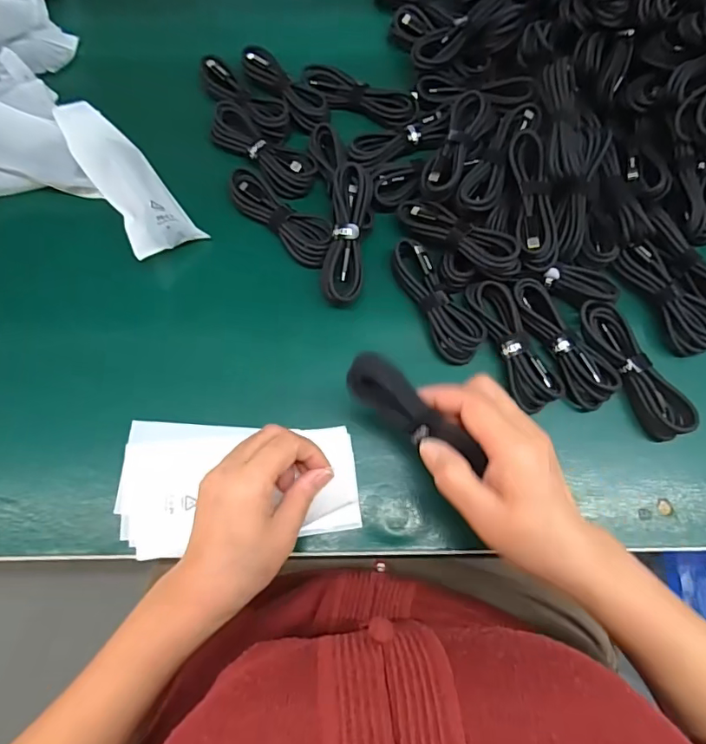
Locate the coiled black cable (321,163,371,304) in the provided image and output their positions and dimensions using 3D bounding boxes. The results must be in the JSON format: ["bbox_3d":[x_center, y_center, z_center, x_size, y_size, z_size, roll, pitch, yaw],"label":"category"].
[{"bbox_3d":[-0.004,-0.109,0.399,0.031,0.029,0.113,7,86,3],"label":"coiled black cable"}]

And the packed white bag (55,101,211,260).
[{"bbox_3d":[-0.188,-0.165,0.409,0.051,0.018,0.149,-31,82,-25],"label":"packed white bag"}]

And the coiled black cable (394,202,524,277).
[{"bbox_3d":[0.084,-0.110,0.395,0.109,0.015,0.032,35,76,25],"label":"coiled black cable"}]

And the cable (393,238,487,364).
[{"bbox_3d":[0.067,-0.058,0.394,0.036,0.018,0.106,-27,75,-7],"label":"cable"}]

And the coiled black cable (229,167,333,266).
[{"bbox_3d":[-0.060,-0.131,0.417,0.110,0.013,0.037,39,78,11],"label":"coiled black cable"}]

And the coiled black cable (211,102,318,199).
[{"bbox_3d":[-0.079,-0.198,0.439,0.108,0.017,0.047,41,78,11],"label":"coiled black cable"}]

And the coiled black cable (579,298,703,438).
[{"bbox_3d":[0.214,-0.003,0.379,0.029,0.019,0.114,-26,75,-7],"label":"coiled black cable"}]

